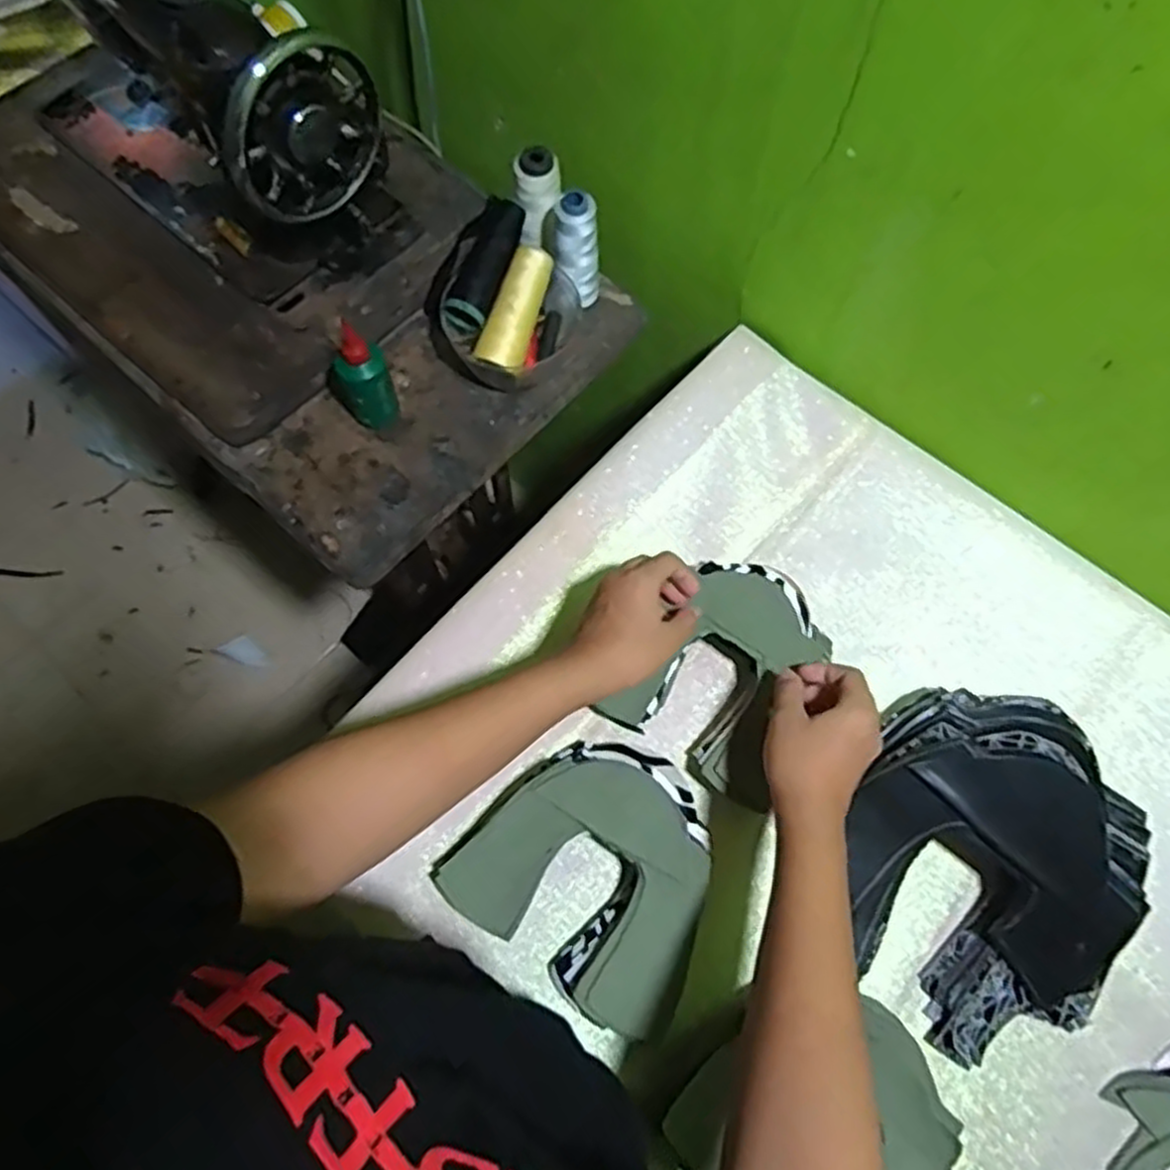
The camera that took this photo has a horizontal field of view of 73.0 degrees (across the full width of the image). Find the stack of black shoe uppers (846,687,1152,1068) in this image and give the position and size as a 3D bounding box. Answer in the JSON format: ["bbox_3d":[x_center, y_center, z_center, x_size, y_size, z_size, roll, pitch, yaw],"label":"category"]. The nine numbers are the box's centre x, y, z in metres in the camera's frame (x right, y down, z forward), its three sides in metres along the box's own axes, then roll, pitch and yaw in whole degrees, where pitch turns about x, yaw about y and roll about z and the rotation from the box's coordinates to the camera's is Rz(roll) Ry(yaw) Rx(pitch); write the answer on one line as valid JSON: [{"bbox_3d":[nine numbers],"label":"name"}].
[{"bbox_3d":[0.266,0.186,0.536,0.197,0.099,0.233,18,69,7],"label":"stack of black shoe uppers"}]

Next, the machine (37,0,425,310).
[{"bbox_3d":[-0.363,-0.455,0.710,0.397,0.200,0.178,36,72,13],"label":"machine"}]

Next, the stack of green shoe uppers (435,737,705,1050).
[{"bbox_3d":[0.009,0.192,0.548,0.175,0.056,0.169,35,72,13],"label":"stack of green shoe uppers"}]

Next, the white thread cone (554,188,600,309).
[{"bbox_3d":[-0.006,-0.298,0.716,0.040,0.105,0.039,0,68,-1],"label":"white thread cone"}]

